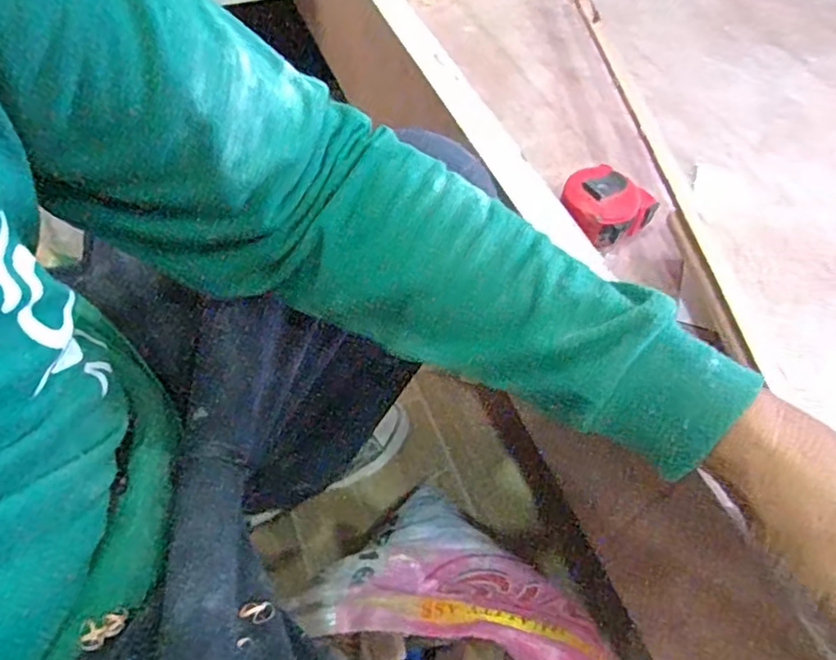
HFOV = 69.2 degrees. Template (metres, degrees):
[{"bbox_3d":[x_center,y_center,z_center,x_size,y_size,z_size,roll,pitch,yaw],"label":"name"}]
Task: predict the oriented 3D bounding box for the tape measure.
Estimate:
[{"bbox_3d":[0.150,-0.099,0.494,0.061,0.037,0.059,2,53,-2],"label":"tape measure"}]

